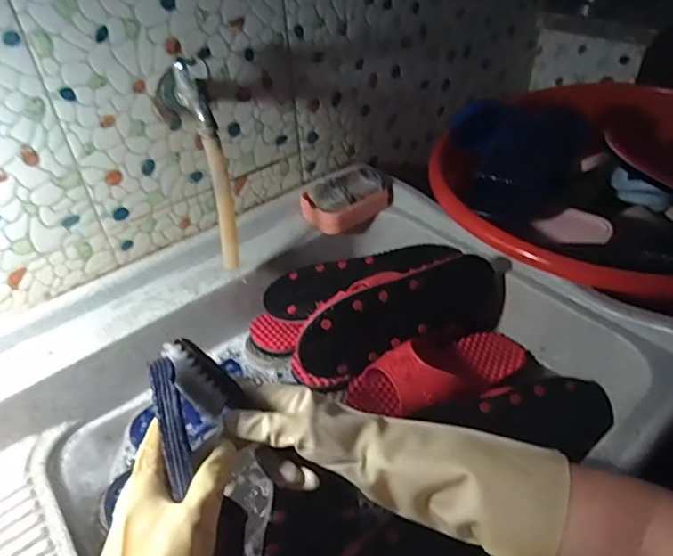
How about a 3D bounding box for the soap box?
[{"bbox_3d":[0.017,-0.118,0.766,0.125,0.060,0.089,-32,47,-29],"label":"soap box"}]

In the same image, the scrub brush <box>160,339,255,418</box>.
[{"bbox_3d":[-0.117,0.090,0.448,0.083,0.027,0.032,43,53,5],"label":"scrub brush"}]

